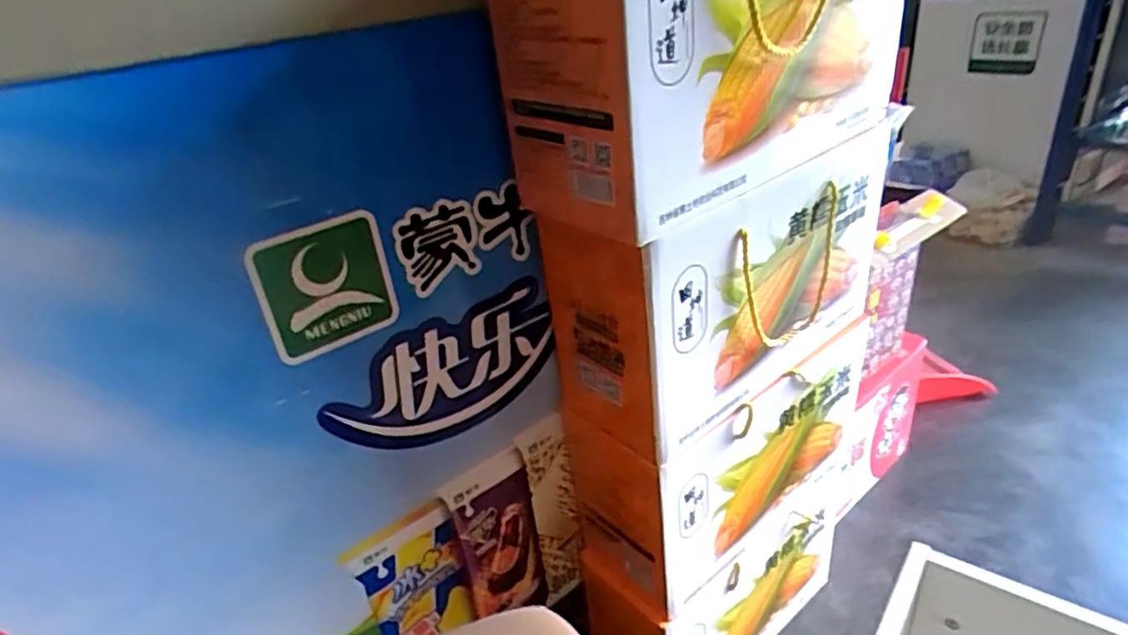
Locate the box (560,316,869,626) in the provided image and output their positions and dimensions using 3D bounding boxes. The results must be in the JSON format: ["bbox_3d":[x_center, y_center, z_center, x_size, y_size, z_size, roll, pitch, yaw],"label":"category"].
[{"bbox_3d":[0.188,0.154,0.750,0.339,0.237,0.134,-22,32,-26],"label":"box"}]

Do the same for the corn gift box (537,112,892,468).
[{"bbox_3d":[0.153,-0.040,0.647,0.339,0.217,0.148,-25,34,-31],"label":"corn gift box"}]

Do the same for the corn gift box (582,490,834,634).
[{"bbox_3d":[0.205,0.334,0.858,0.353,0.232,0.137,-25,34,-31],"label":"corn gift box"}]

